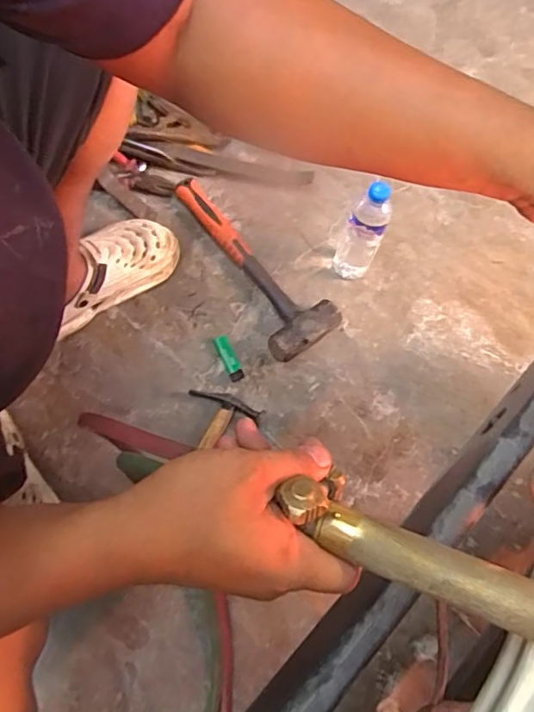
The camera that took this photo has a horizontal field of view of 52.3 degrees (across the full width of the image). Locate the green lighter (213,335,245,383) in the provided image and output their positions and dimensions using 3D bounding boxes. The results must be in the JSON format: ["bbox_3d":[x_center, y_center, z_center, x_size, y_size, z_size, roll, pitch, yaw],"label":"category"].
[{"bbox_3d":[-0.064,0.005,0.902,0.025,0.011,0.084,-24,71,-12],"label":"green lighter"}]

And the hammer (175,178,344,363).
[{"bbox_3d":[-0.032,-0.163,0.960,0.123,0.054,0.377,-33,73,-15],"label":"hammer"}]

